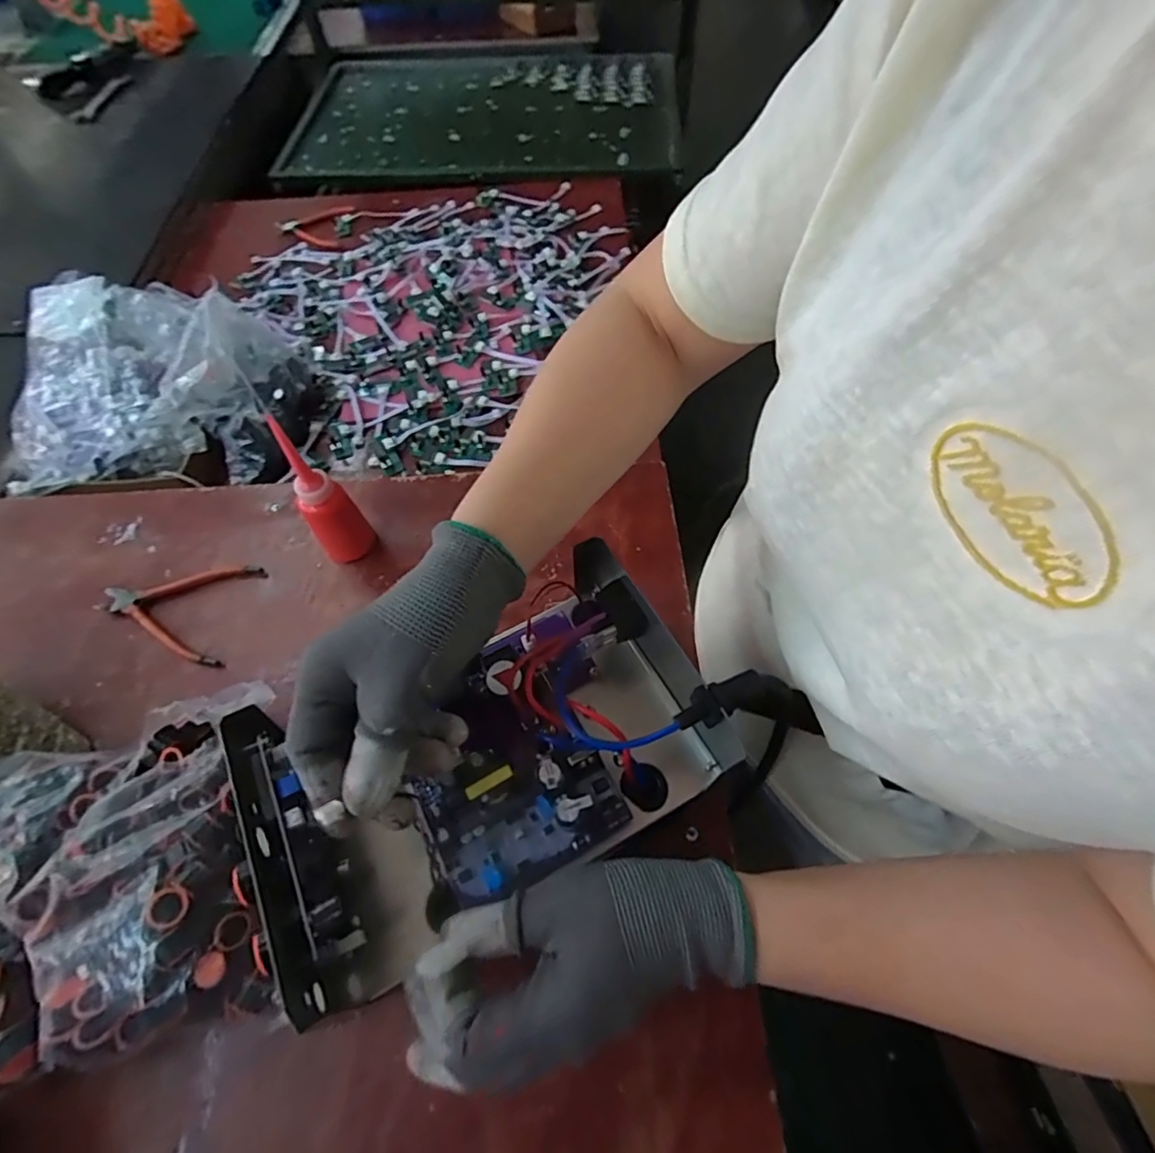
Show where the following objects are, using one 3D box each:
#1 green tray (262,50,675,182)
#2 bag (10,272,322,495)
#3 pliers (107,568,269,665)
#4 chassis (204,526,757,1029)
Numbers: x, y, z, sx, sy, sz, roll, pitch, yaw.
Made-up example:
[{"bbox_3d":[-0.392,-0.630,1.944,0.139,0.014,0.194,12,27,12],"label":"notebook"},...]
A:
[{"bbox_3d":[-0.200,-1.027,1.257,0.833,0.055,0.555,-2,60,0],"label":"green tray"},{"bbox_3d":[-0.534,-0.281,0.739,0.335,0.126,0.330,-9,60,-4],"label":"bag"},{"bbox_3d":[-0.386,0.024,0.543,0.140,0.014,0.104,11,61,7],"label":"pliers"},{"bbox_3d":[-0.049,0.085,0.309,0.243,0.070,0.163,-25,64,-15],"label":"chassis"}]

